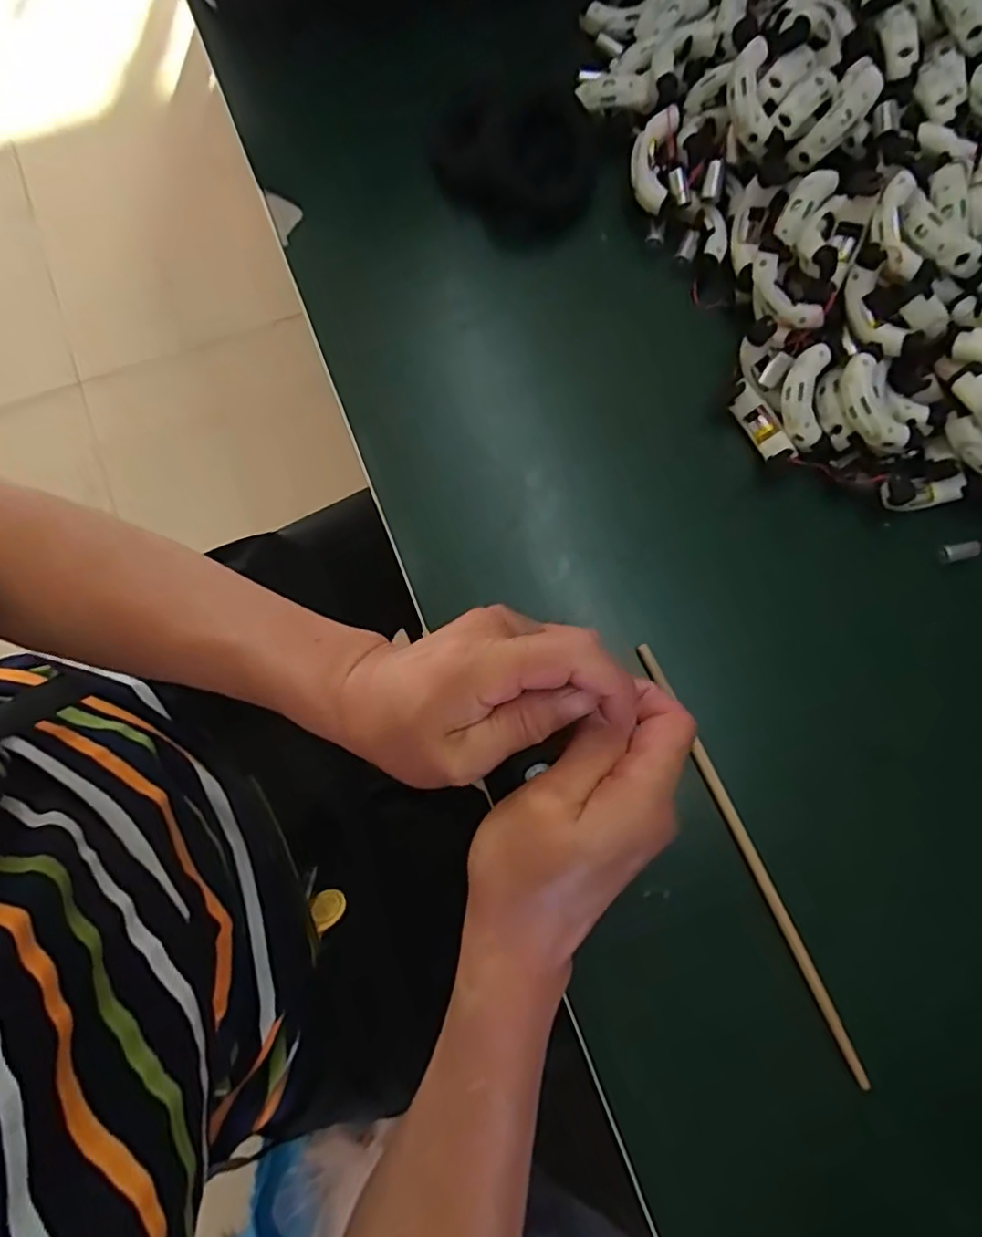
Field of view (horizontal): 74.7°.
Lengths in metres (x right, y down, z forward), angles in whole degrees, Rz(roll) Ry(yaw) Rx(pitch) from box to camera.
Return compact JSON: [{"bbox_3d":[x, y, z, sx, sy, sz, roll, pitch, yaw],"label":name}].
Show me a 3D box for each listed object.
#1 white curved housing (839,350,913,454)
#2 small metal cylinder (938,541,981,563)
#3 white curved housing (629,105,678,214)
[{"bbox_3d":[0.199,-0.111,0.338,0.019,0.016,0.052,-21,81,-5],"label":"white curved housing"},{"bbox_3d":[0.259,-0.037,0.355,0.021,0.007,0.009,-9,80,-3],"label":"small metal cylinder"},{"bbox_3d":[0.093,-0.267,0.373,0.023,0.012,0.054,7,99,0],"label":"white curved housing"}]

